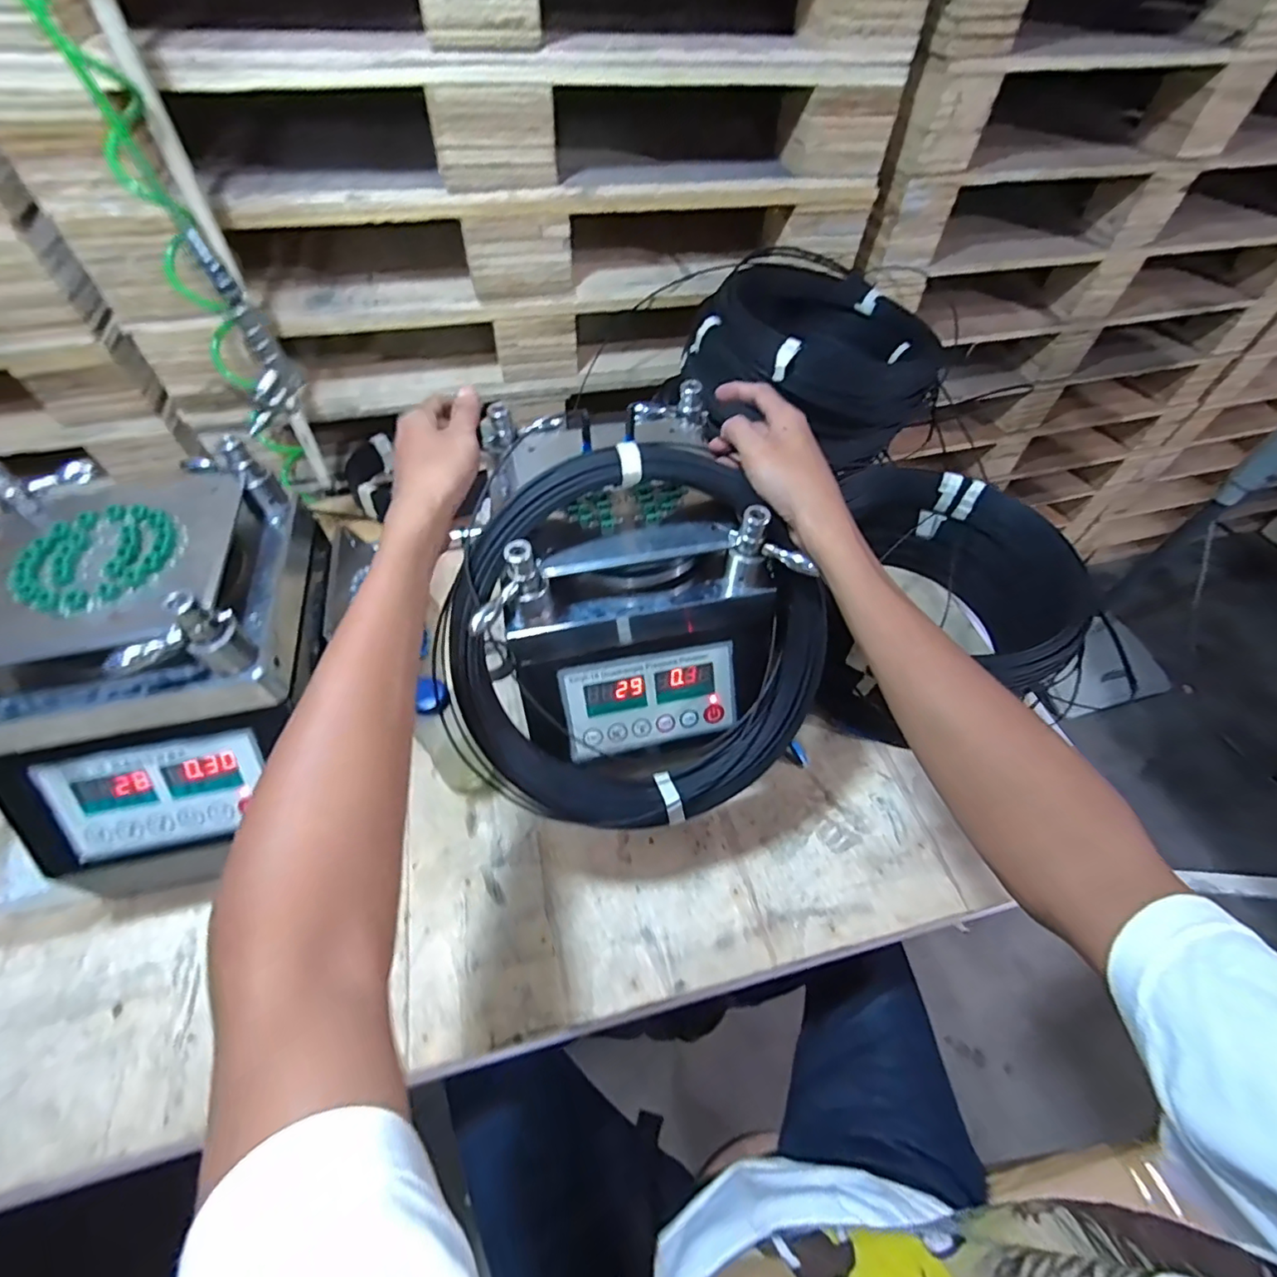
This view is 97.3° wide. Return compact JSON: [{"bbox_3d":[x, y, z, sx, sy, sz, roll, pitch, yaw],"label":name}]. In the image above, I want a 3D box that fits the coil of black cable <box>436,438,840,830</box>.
[{"bbox_3d":[0.000,0.012,0.450,0.292,0.299,0.053,-35,17,-1],"label":"coil of black cable"}]

